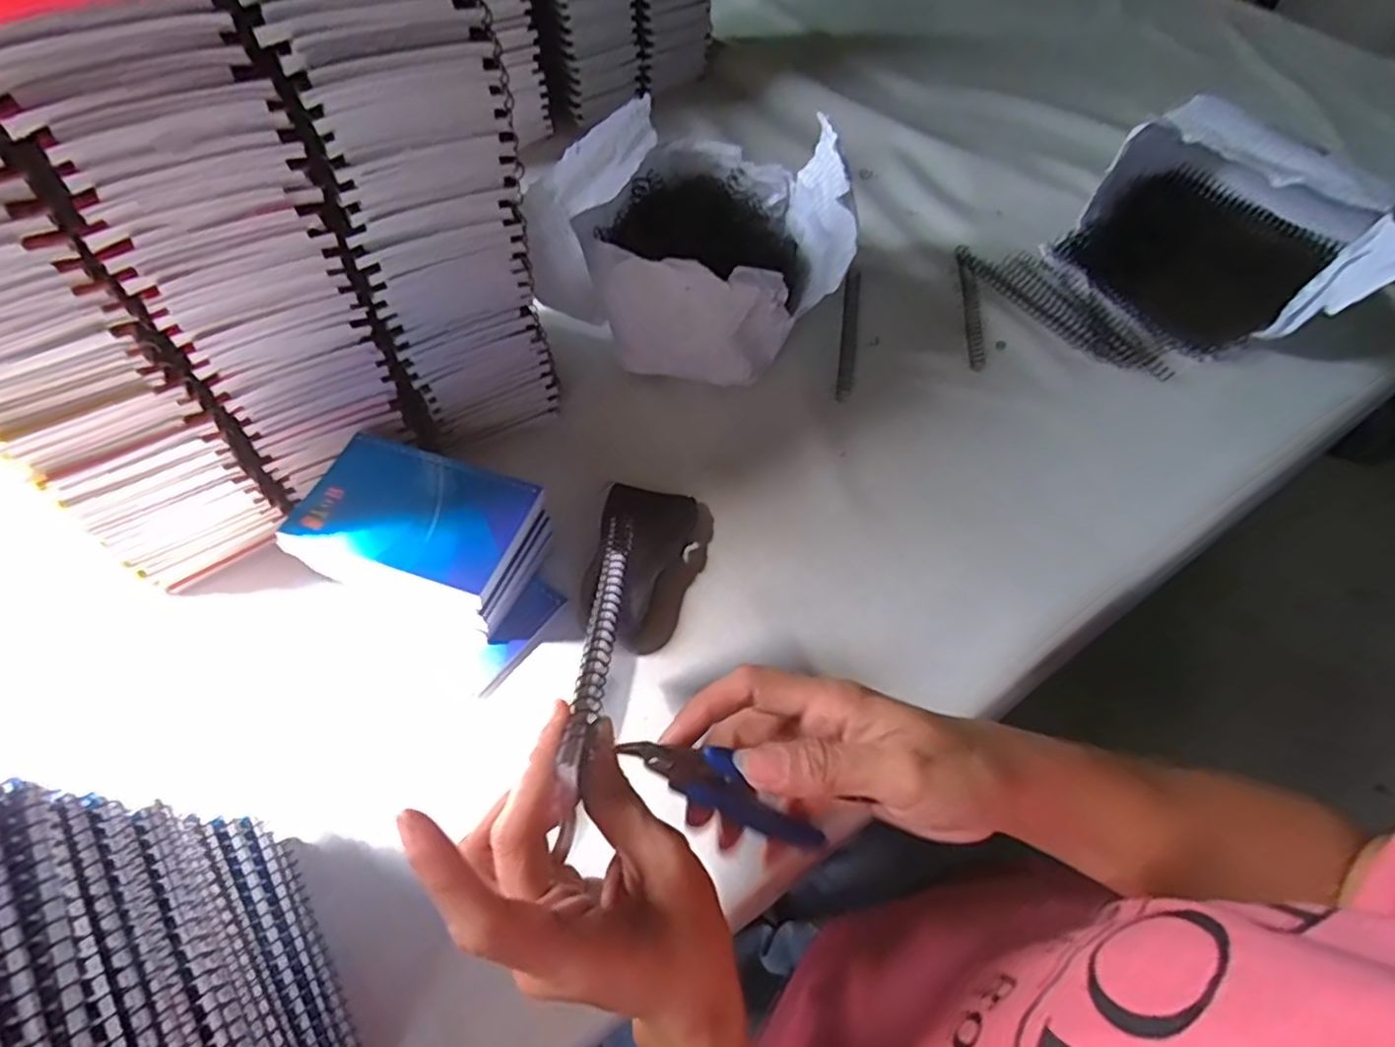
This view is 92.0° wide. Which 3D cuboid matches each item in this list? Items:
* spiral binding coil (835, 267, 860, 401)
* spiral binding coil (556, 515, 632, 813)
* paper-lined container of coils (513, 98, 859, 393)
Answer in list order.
[{"bbox_3d":[0.129,-0.168,0.576,0.014,0.008,0.159,10,58,3],"label":"spiral binding coil"},{"bbox_3d":[-0.041,0.045,0.298,0.012,0.014,0.162,3,33,-1],"label":"spiral binding coil"},{"bbox_3d":[0.004,-0.219,0.538,0.226,0.113,0.193,18,59,9],"label":"paper-lined container of coils"}]

